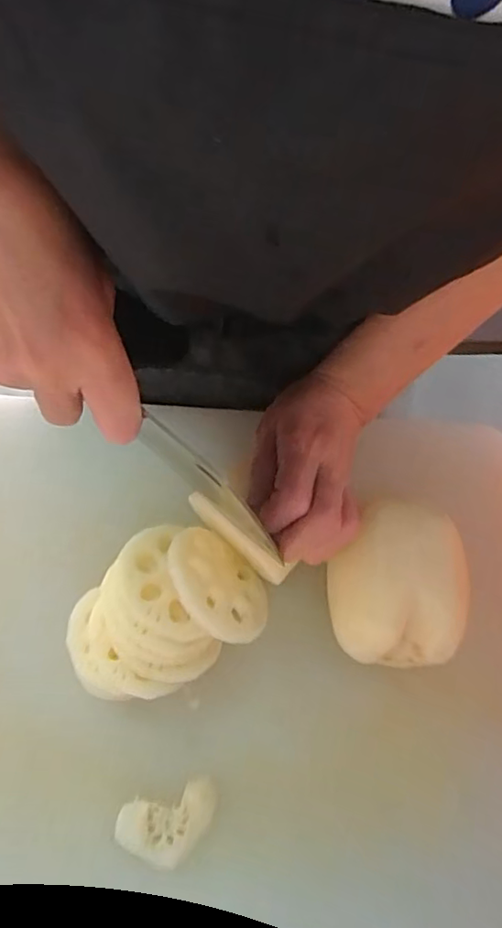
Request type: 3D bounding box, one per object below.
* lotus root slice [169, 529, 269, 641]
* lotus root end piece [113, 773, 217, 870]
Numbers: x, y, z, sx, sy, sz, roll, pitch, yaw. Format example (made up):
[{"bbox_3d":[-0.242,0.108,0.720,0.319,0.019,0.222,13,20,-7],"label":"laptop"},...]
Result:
[{"bbox_3d":[-0.020,0.072,0.353,0.069,0.009,0.063,25,49,-29],"label":"lotus root slice"},{"bbox_3d":[-0.046,0.197,0.334,0.039,0.004,0.053,41,72,13],"label":"lotus root end piece"}]

